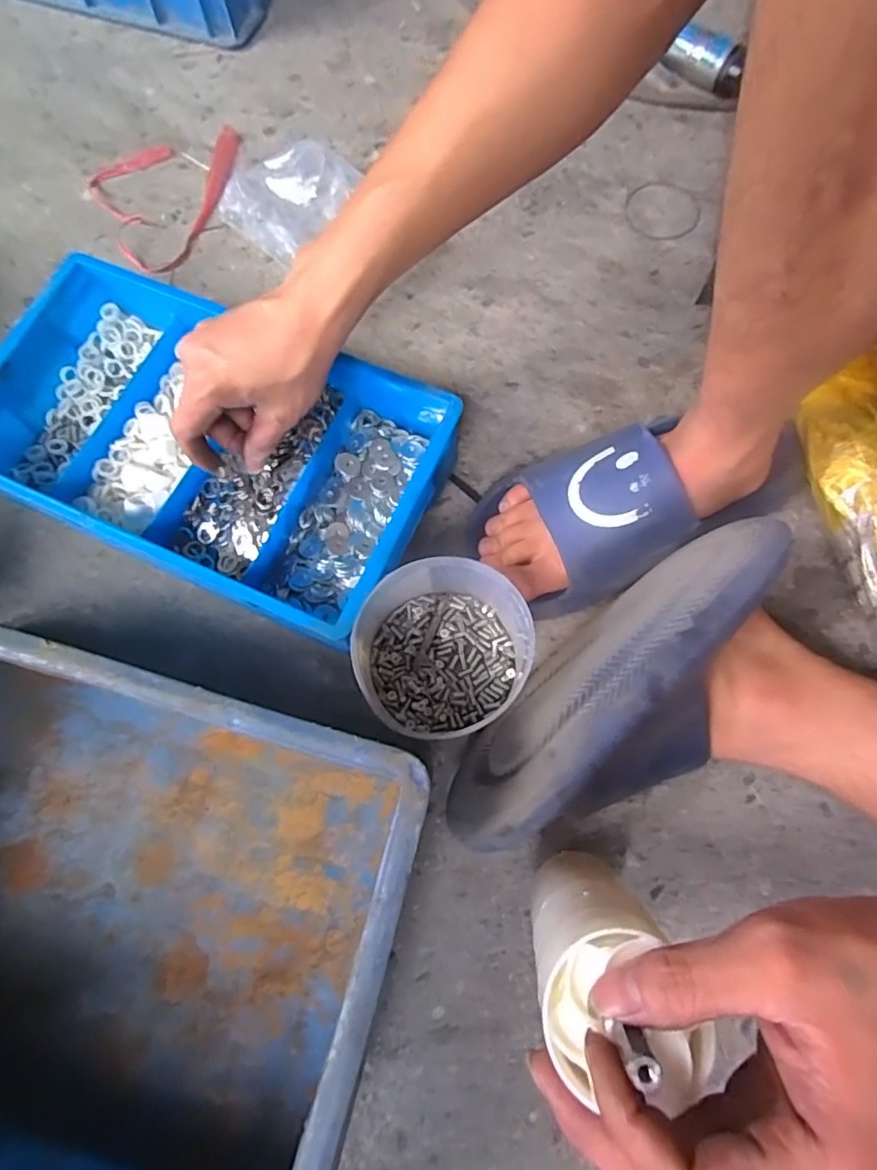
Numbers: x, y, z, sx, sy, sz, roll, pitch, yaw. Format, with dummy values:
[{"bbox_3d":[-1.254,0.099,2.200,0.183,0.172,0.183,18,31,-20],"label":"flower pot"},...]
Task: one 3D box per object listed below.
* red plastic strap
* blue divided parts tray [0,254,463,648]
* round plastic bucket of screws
[{"bbox_3d":[-0.262,-0.399,0.594,0.160,0.010,0.160,-27,74,-7],"label":"red plastic strap"},{"bbox_3d":[-0.175,-0.102,0.458,0.336,0.088,0.192,24,75,8],"label":"blue divided parts tray"},{"bbox_3d":[0.004,0.045,0.409,0.108,0.085,0.101,0,73,1],"label":"round plastic bucket of screws"}]

